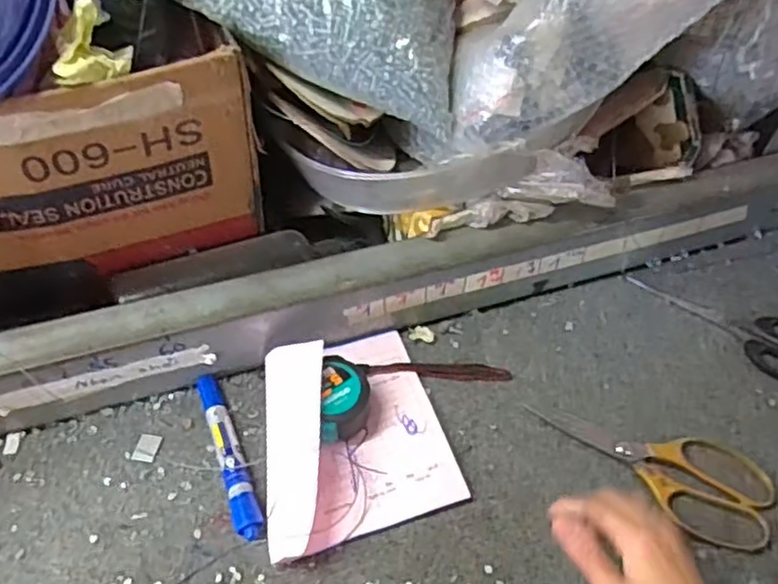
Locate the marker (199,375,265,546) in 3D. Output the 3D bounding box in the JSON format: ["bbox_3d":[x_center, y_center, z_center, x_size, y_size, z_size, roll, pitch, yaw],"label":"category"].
[{"bbox_3d":[-0.123,0.122,0.513,0.021,0.018,0.140,-15,55,-16],"label":"marker"}]

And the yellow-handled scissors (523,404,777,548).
[{"bbox_3d":[0.210,0.145,0.530,0.185,0.015,0.077,15,52,6],"label":"yellow-handled scissors"}]

